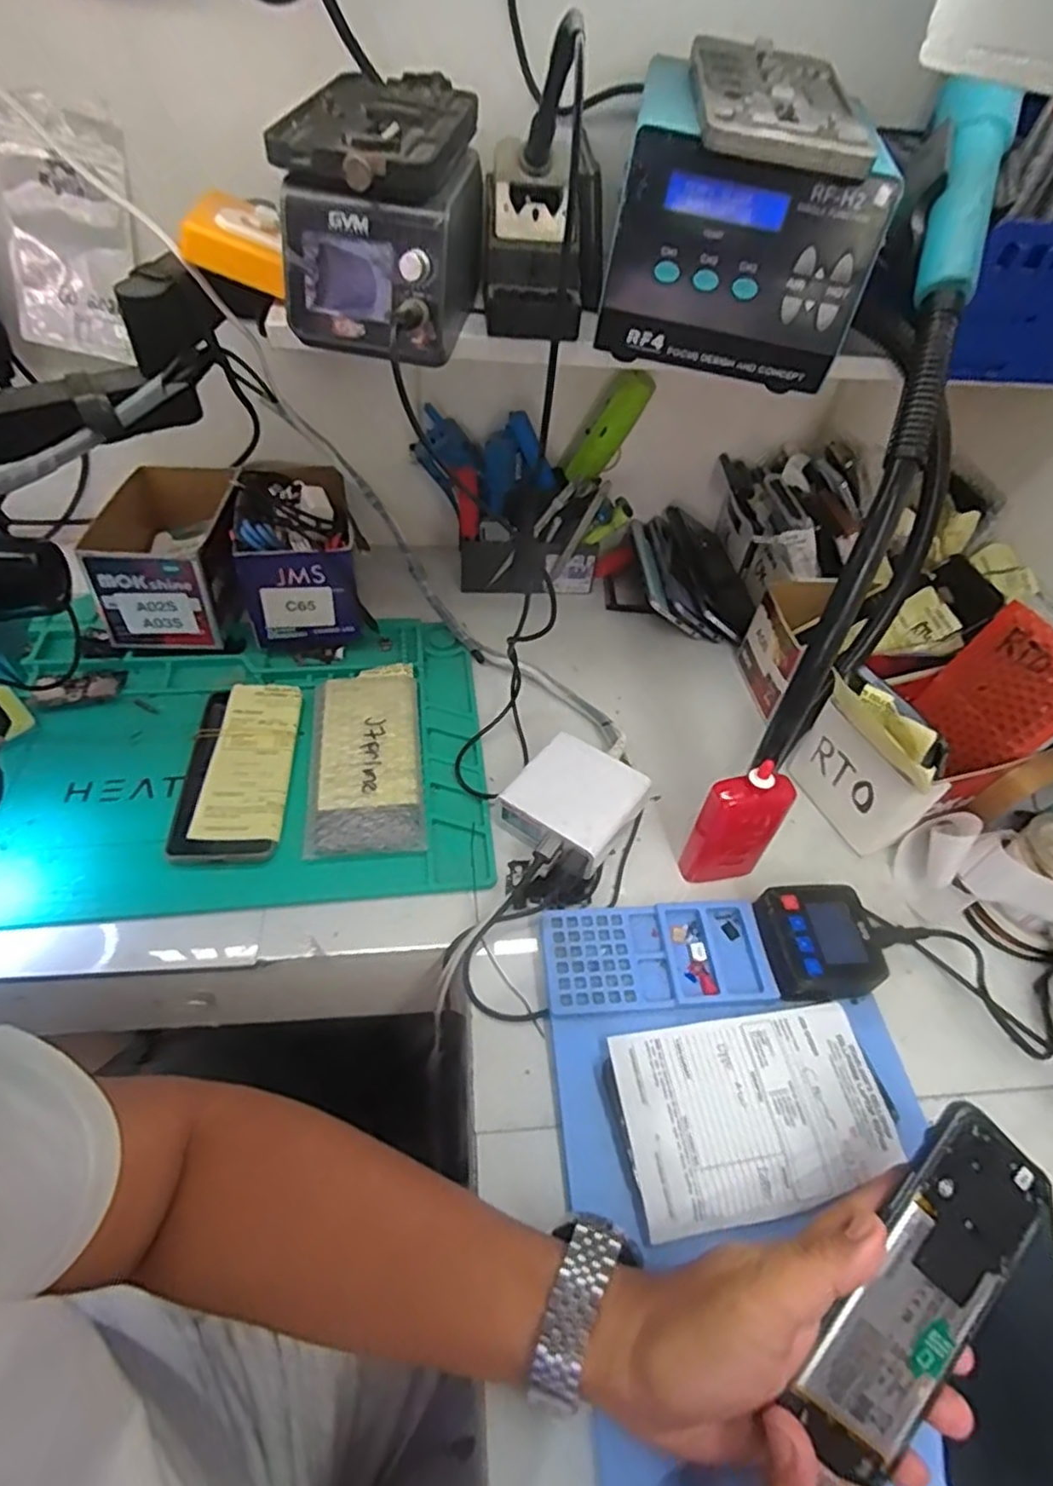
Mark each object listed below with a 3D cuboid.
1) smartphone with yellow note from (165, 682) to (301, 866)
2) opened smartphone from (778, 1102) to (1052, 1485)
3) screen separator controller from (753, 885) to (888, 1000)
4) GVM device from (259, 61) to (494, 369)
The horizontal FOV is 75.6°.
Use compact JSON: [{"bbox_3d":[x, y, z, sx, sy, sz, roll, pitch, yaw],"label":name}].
[{"bbox_3d":[-0.225,0.020,0.535,0.082,0.015,0.167,0,49,-7],"label":"smartphone with yellow note"},{"bbox_3d":[0.176,0.244,0.300,0.073,0.006,0.153,41,80,-12],"label":"opened smartphone"},{"bbox_3d":[0.195,0.134,0.457,0.073,0.022,0.072,0,49,-7],"label":"screen separator controller"},{"bbox_3d":[-0.084,-0.317,0.411,0.102,0.102,0.175,6,49,-1],"label":"GVM device"}]

